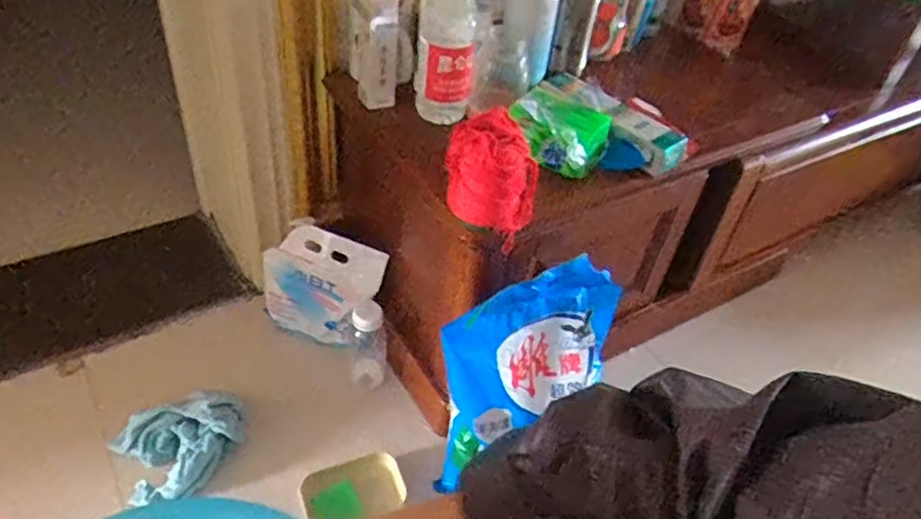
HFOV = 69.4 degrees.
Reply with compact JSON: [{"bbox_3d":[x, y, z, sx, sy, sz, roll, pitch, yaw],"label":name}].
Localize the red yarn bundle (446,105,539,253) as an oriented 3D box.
[{"bbox_3d":[0.034,-0.089,0.685,0.091,0.106,0.065,16,43,9],"label":"red yarn bundle"}]

